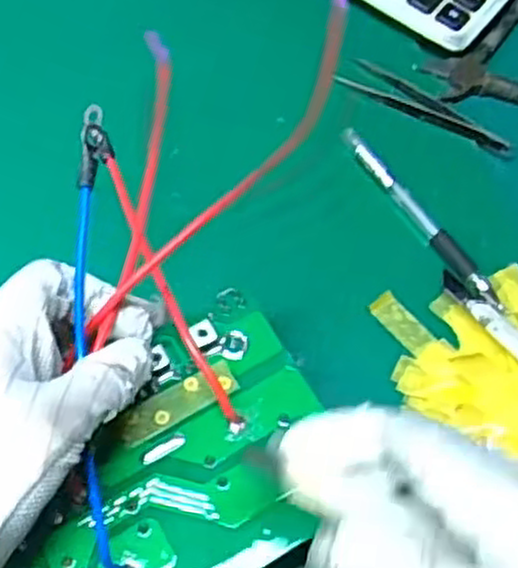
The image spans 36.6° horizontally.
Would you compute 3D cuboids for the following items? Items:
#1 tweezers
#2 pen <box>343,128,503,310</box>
[{"bbox_3d":[0.098,-0.103,0.455,0.105,0.010,0.018,26,67,8],"label":"tweezers"},{"bbox_3d":[0.089,-0.038,0.433,0.012,0.006,0.130,-31,71,-16],"label":"pen"}]

